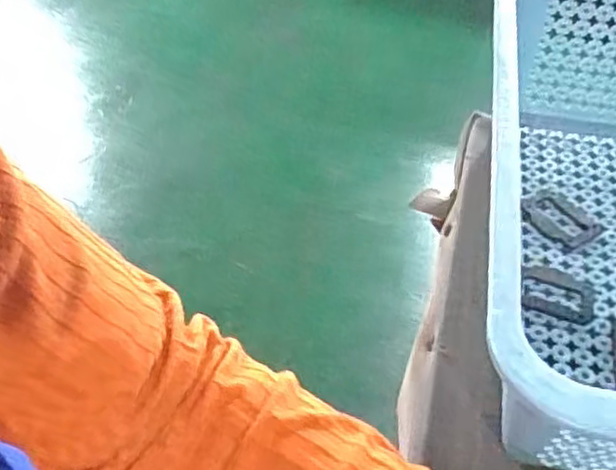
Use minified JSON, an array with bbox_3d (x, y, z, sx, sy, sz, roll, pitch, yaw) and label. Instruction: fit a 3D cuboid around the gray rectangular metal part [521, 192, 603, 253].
[{"bbox_3d":[0.179,-0.012,0.510,0.042,0.004,0.054,-28,54,-25],"label":"gray rectangular metal part"}]

